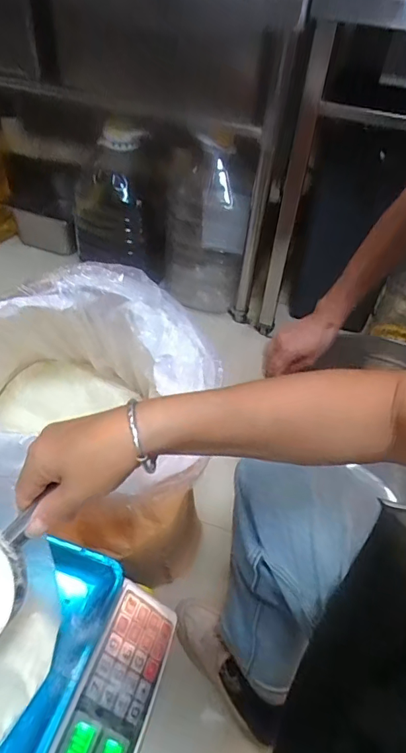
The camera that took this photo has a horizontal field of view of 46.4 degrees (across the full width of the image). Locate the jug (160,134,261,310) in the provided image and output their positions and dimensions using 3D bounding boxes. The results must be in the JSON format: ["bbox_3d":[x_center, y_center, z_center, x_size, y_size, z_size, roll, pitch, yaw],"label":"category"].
[{"bbox_3d":[0.019,-0.413,1.337,0.220,0.453,0.198,12,46,6],"label":"jug"}]

